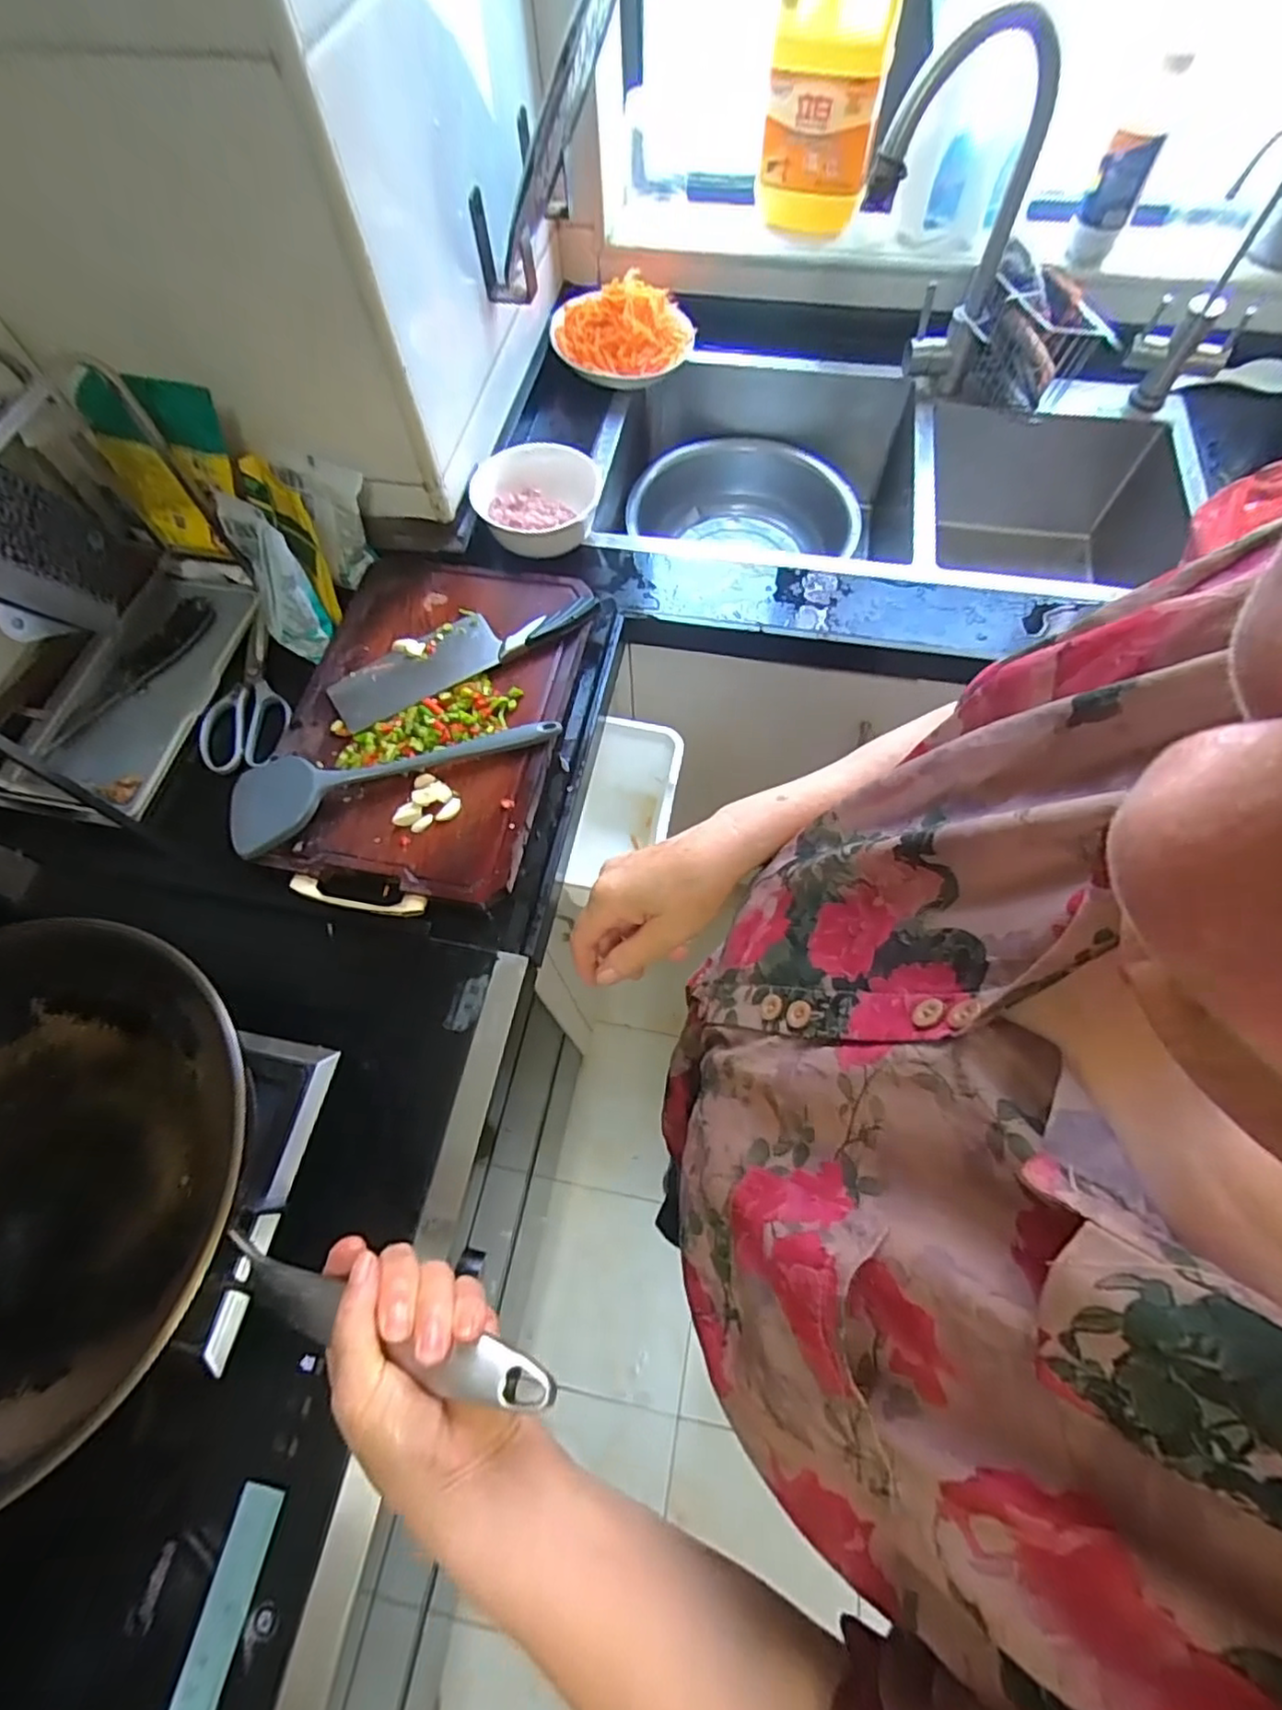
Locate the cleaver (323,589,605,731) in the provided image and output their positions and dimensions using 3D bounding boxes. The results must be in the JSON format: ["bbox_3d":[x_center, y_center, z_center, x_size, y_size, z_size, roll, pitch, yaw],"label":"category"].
[{"bbox_3d":[-0.185,-0.218,0.685,0.284,0.018,0.072,-29,68,-10],"label":"cleaver"}]

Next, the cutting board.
[{"bbox_3d":[-0.220,-0.144,0.670,0.273,0.018,0.410,12,67,8],"label":"cutting board"}]

